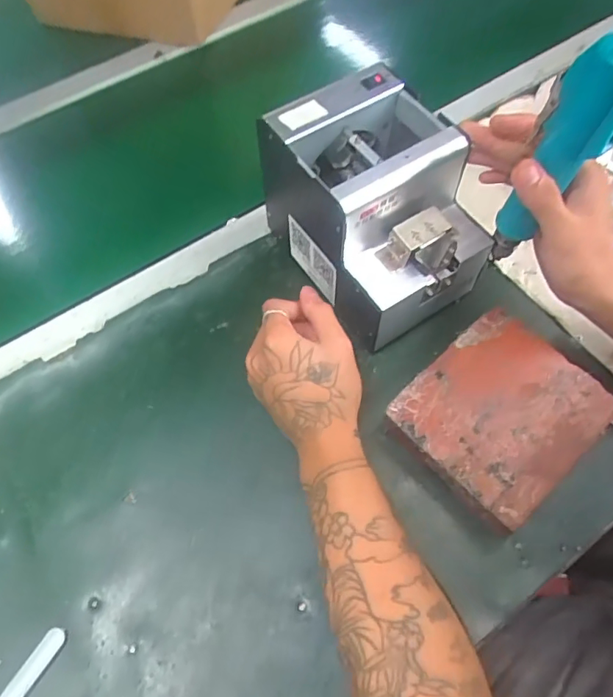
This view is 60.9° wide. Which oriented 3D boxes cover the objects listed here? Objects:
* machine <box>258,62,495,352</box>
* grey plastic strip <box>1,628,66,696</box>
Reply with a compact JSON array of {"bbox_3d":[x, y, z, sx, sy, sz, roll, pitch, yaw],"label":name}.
[{"bbox_3d":[0.064,-0.124,0.467,0.133,0.147,0.183,-30,65,-13],"label":"machine"},{"bbox_3d":[-0.206,0.243,0.367,0.016,0.004,0.092,25,64,23],"label":"grey plastic strip"}]

